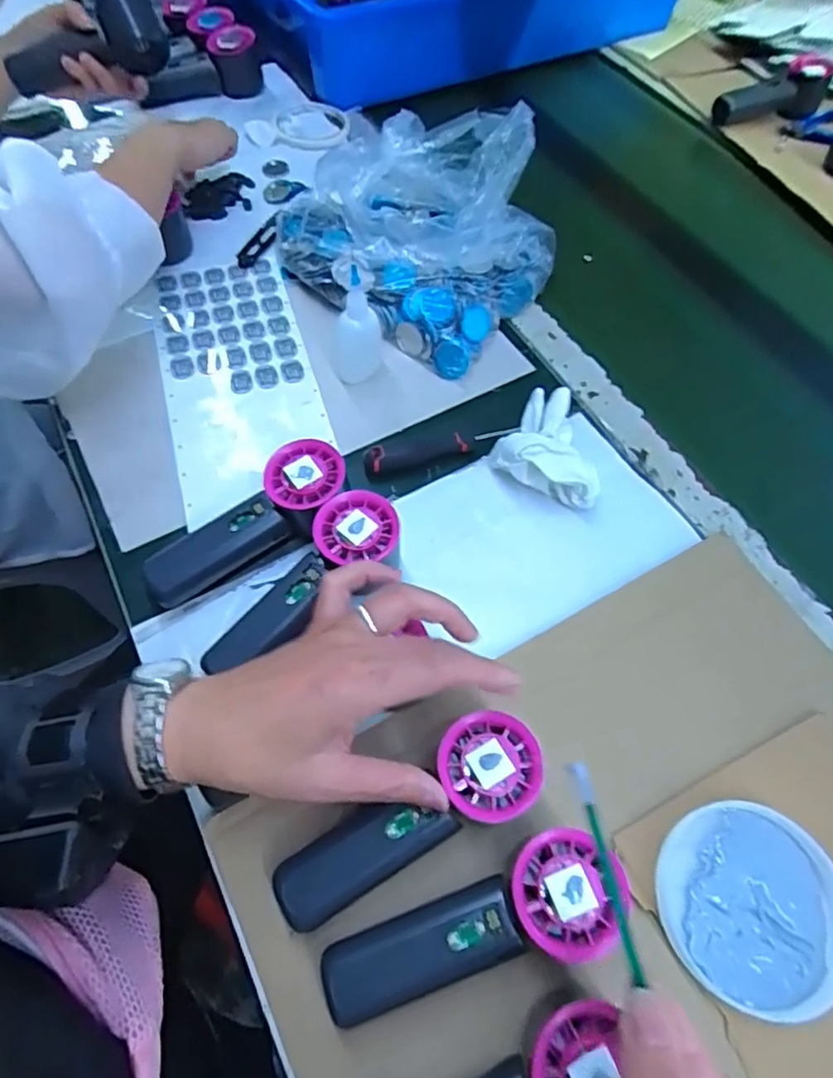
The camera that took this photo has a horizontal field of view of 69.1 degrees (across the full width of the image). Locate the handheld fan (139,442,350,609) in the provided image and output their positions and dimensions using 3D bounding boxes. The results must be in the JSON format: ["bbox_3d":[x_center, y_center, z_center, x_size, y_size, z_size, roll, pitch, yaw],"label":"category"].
[{"bbox_3d":[-0.116,-0.008,0.429,0.158,0.038,0.053,-40,67,-4],"label":"handheld fan"}]

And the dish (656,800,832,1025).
[{"bbox_3d":[0.186,0.202,0.337,0.092,0.024,0.100,1,60,-1],"label":"dish"}]

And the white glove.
[{"bbox_3d":[0.112,-0.078,0.481,0.084,0.052,0.092,24,63,12],"label":"white glove"}]

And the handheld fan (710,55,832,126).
[{"bbox_3d":[0.457,-0.568,0.782,0.153,0.061,0.061,-25,64,-14],"label":"handheld fan"}]

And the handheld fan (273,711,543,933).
[{"bbox_3d":[-0.002,0.159,0.338,0.153,0.054,0.051,-30,65,-17],"label":"handheld fan"}]

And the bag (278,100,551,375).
[{"bbox_3d":[0.004,-0.300,0.568,0.250,0.097,0.211,38,66,19],"label":"bag"}]

